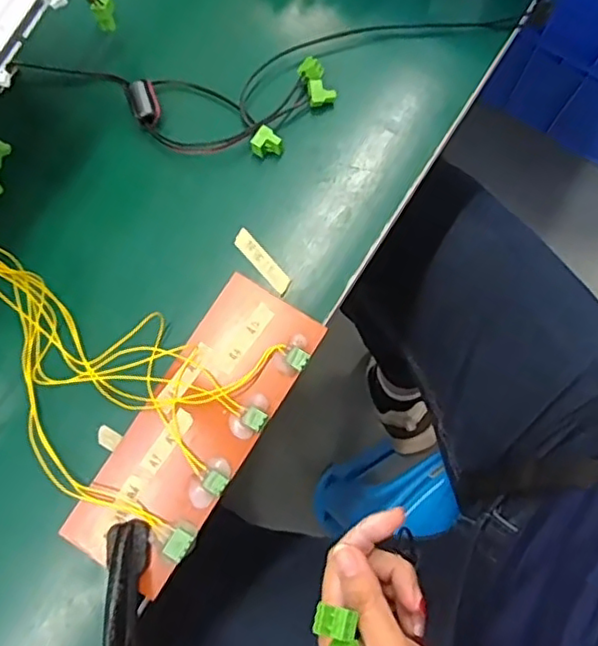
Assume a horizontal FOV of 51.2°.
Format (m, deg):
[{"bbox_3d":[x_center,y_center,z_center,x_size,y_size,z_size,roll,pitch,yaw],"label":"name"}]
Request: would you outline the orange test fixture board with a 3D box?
[{"bbox_3d":[-0.064,0.066,0.396,0.072,0.019,0.193,32,81,7],"label":"orange test fixture board"}]

